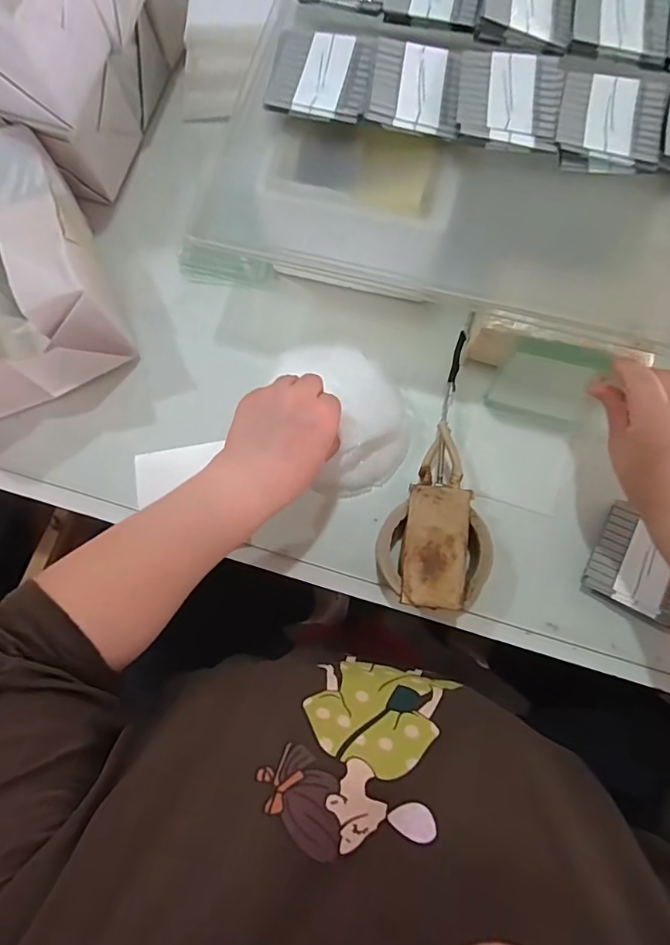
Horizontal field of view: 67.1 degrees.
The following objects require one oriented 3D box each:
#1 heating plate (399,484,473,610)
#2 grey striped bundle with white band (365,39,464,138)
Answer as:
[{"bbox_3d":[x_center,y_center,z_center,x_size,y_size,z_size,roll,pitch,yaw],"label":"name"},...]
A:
[{"bbox_3d":[0.084,0.060,0.420,0.053,0.005,0.100,9,78,3],"label":"heating plate"},{"bbox_3d":[0.066,-0.317,0.410,0.071,0.009,0.083,9,78,4],"label":"grey striped bundle with white band"}]

